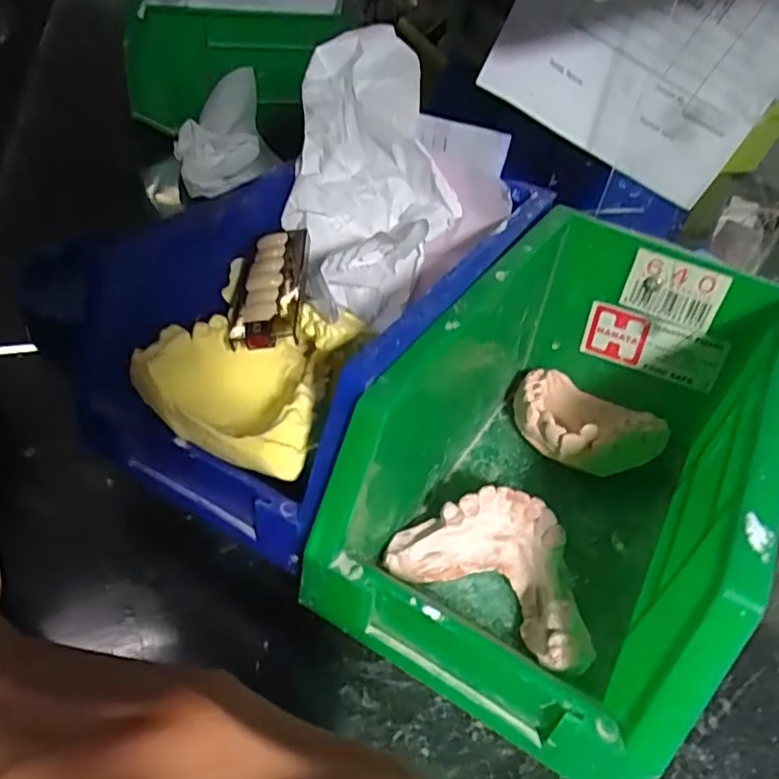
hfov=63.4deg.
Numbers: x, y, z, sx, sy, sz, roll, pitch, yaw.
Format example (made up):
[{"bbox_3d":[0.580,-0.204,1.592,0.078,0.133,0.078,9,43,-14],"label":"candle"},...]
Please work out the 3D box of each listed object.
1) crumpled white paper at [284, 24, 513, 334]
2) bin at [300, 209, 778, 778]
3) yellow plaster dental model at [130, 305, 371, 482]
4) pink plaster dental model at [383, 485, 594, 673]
[{"bbox_3d":[0.003,-0.082,0.250,0.083,0.074,0.099,3,43,-4],"label":"crumpled white paper"},{"bbox_3d":[0.061,0.023,0.214,0.103,0.090,0.169,26,46,20],"label":"bin"},{"bbox_3d":[-0.044,-0.002,0.208,0.065,0.030,0.057,26,46,20],"label":"yellow plaster dental model"},{"bbox_3d":[0.037,0.061,0.209,0.066,0.027,0.046,28,46,21],"label":"pink plaster dental model"}]

